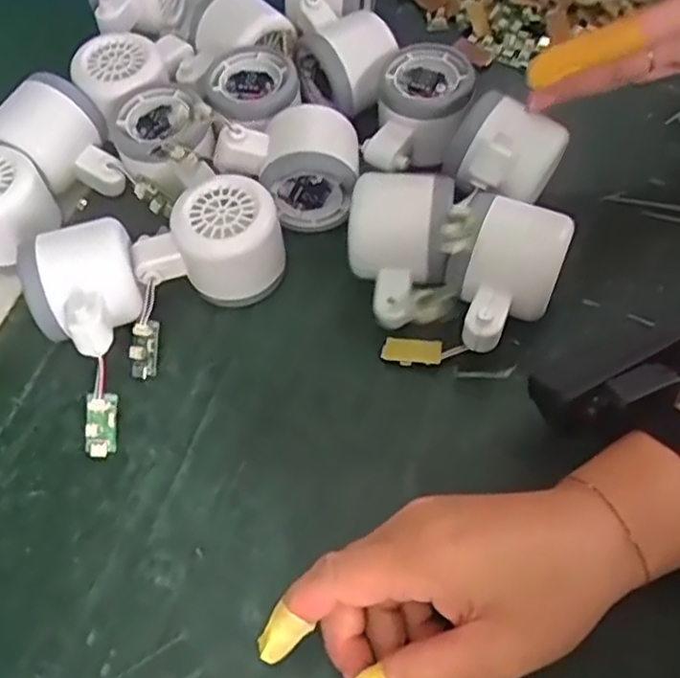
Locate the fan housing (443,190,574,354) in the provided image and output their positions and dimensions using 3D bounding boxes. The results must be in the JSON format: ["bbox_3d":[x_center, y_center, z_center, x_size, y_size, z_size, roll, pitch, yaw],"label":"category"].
[{"bbox_3d":[0.086,-0.031,0.372,0.055,0.058,0.084,19,61,15],"label":"fan housing"}]

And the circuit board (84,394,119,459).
[{"bbox_3d":[-0.124,0.045,0.364,0.014,0.007,0.032,2,92,5],"label":"circuit board"}]

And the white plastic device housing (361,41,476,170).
[{"bbox_3d":[0.051,-0.141,0.437,0.054,0.049,0.079,16,60,13],"label":"white plastic device housing"}]

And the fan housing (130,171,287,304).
[{"bbox_3d":[-0.074,-0.054,0.401,0.079,0.059,0.055,1,58,4],"label":"fan housing"}]

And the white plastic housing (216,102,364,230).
[{"bbox_3d":[-0.030,-0.100,0.420,0.086,0.055,0.061,-3,58,1],"label":"white plastic housing"}]

